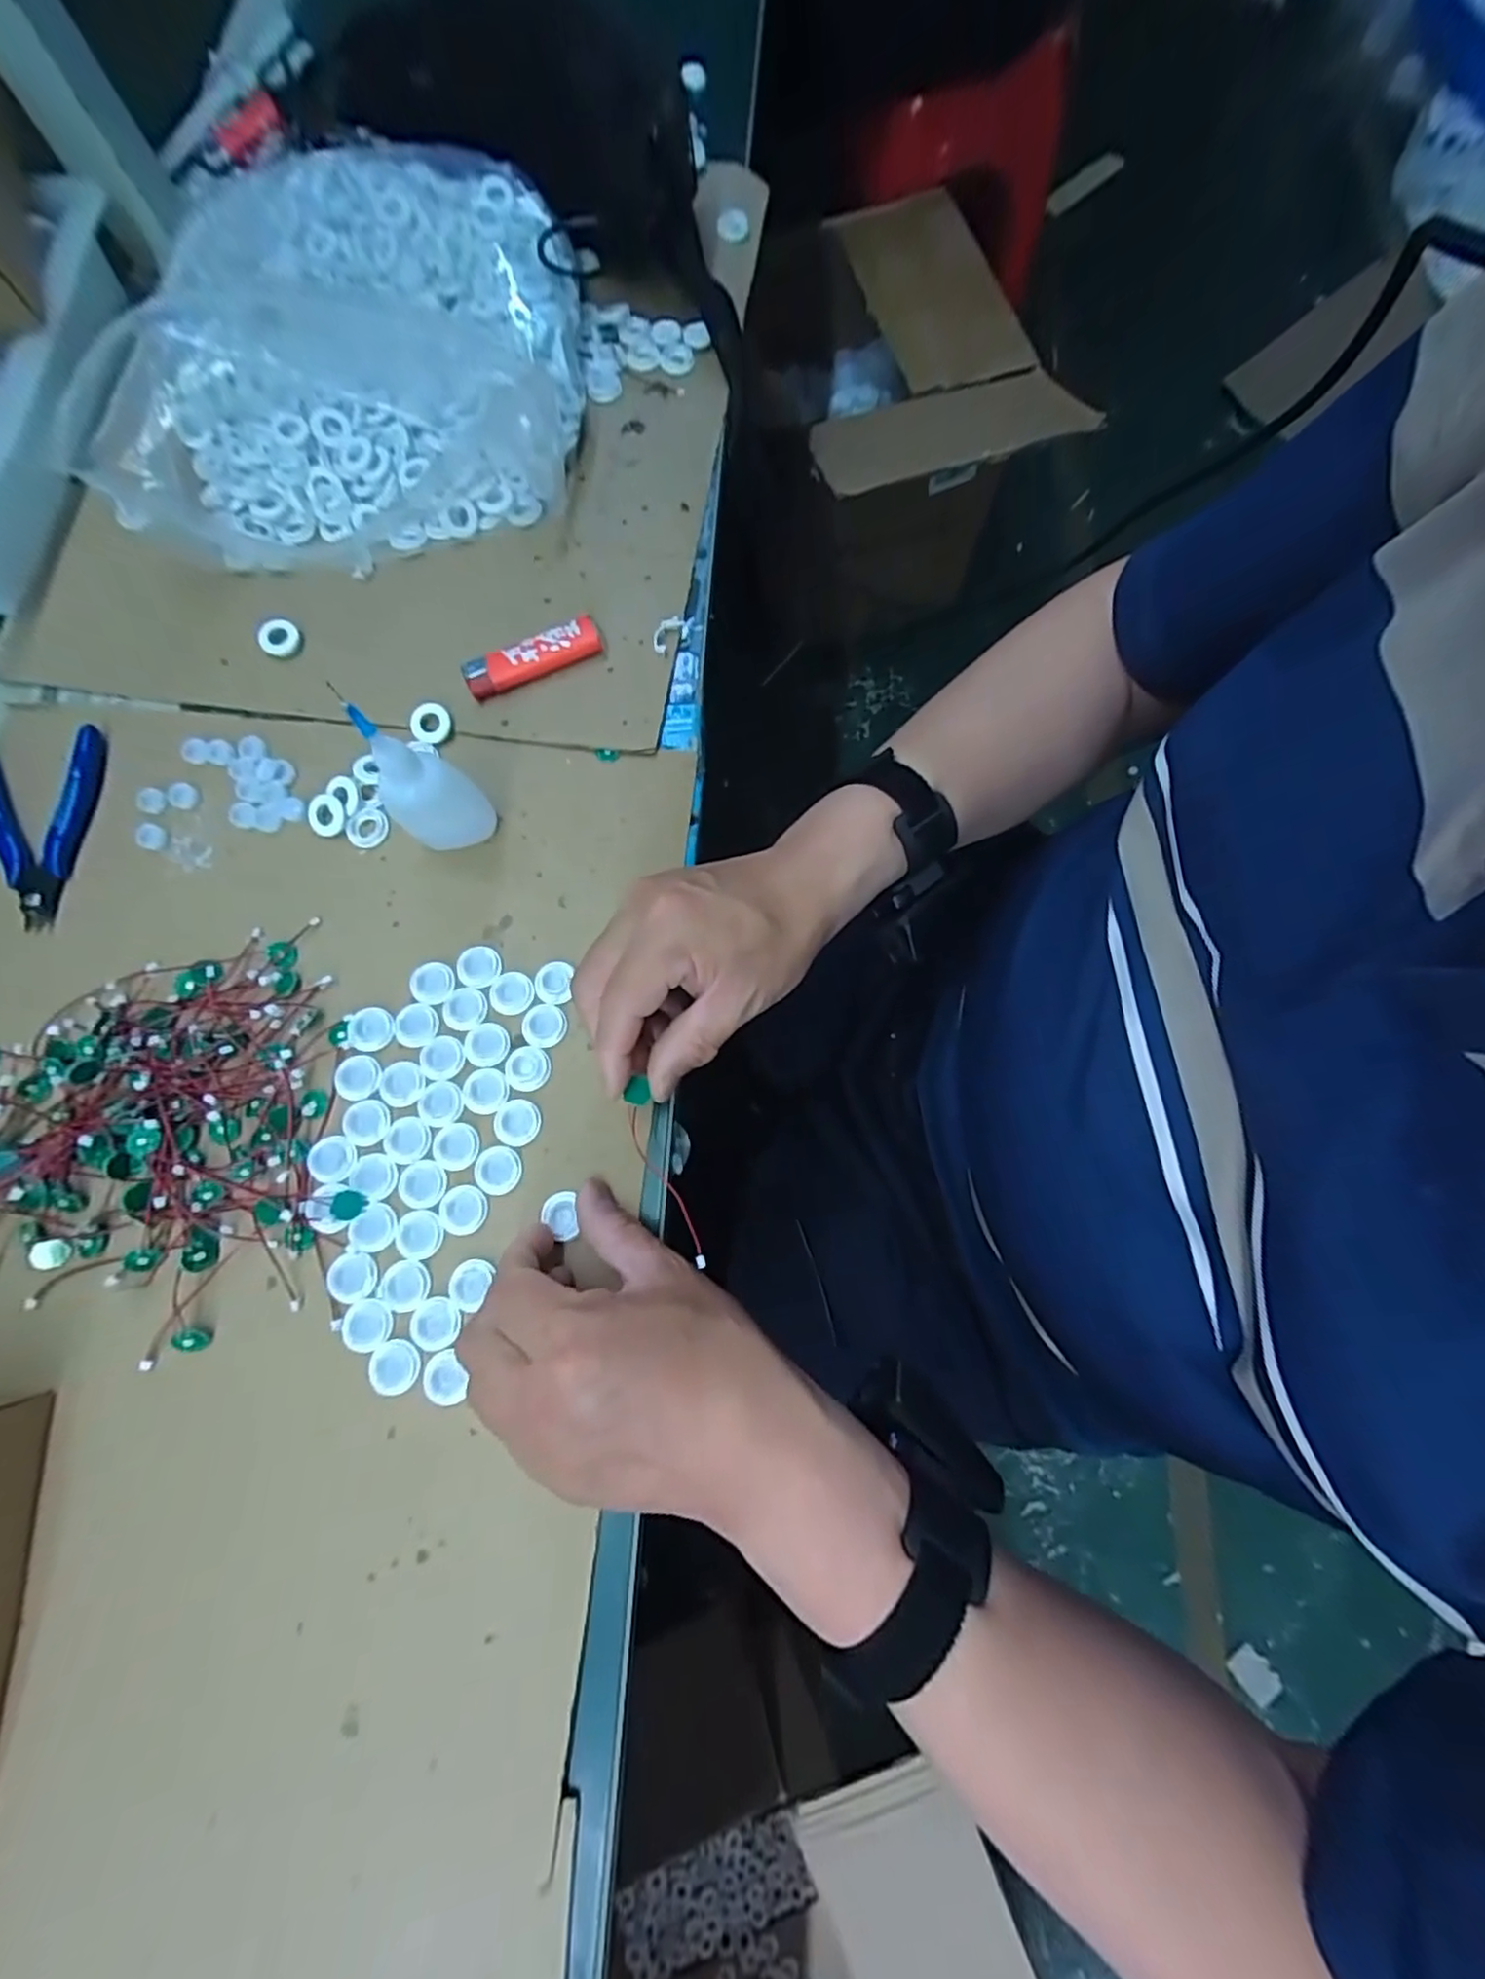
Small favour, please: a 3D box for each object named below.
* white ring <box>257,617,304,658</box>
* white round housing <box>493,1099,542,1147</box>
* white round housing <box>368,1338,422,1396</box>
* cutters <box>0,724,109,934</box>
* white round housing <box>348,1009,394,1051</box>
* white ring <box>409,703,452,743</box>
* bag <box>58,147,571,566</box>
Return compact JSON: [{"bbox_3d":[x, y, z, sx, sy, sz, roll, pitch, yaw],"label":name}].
[{"bbox_3d":[-0.276,-0.211,0.401,0.023,0.011,0.023,0,75,1],"label":"white ring"},{"bbox_3d":[-0.113,0.067,0.338,0.022,0.004,0.022,0,75,1],"label":"white round housing"},{"bbox_3d":[-0.161,0.174,0.309,0.024,0.004,0.022,0,75,1],"label":"white round housing"},{"bbox_3d":[-0.384,-0.097,0.376,0.068,0.011,0.117,-26,76,-6],"label":"cutters"},{"bbox_3d":[-0.193,0.020,0.348,0.023,0.004,0.023,0,75,1],"label":"white round housing"},{"bbox_3d":[-0.179,-0.152,0.385,0.025,0.005,0.022,14,92,-4],"label":"white ring"},{"bbox_3d":[-0.235,-0.409,0.415,0.249,0.085,0.292,1,75,1],"label":"bag"}]

